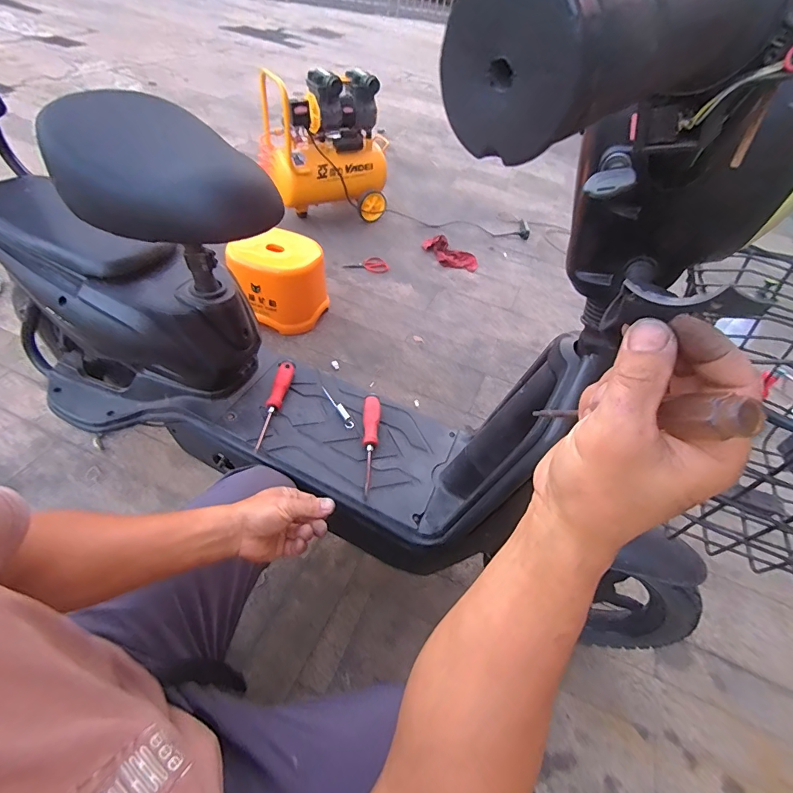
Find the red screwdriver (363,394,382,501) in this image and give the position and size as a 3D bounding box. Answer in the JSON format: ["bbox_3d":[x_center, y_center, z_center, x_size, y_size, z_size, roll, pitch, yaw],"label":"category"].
[{"bbox_3d":[-0.048,0.079,0.752,0.032,0.025,0.214,7,48,-4],"label":"red screwdriver"}]

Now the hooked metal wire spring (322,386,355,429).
[{"bbox_3d":[-0.112,0.017,0.806,0.017,0.020,0.116,-19,55,-25],"label":"hooked metal wire spring"}]

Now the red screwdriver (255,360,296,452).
[{"bbox_3d":[-0.222,0.011,0.776,0.030,0.027,0.204,7,48,-4],"label":"red screwdriver"}]

